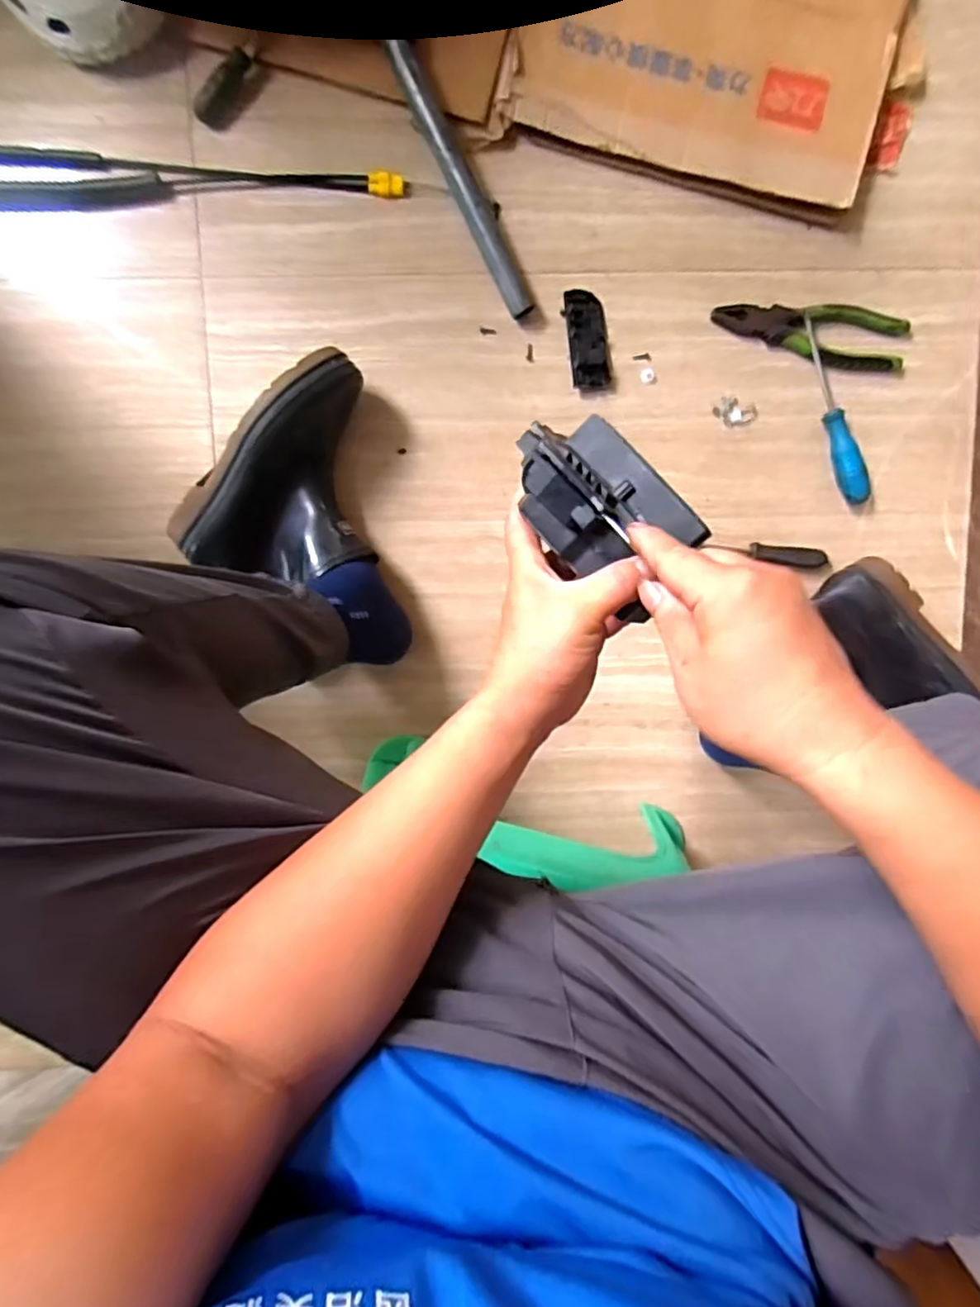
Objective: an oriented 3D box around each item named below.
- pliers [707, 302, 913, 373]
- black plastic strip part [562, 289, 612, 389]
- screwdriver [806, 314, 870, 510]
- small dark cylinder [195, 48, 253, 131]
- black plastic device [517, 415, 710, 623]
[{"bbox_3d":[0.333,-0.332,0.654,0.198,0.020,0.050,6,97,-1],"label":"pliers"},{"bbox_3d":[0.101,-0.325,0.648,0.043,0.021,0.099,-11,97,1],"label":"black plastic strip part"},{"bbox_3d":[0.359,-0.251,0.660,0.027,0.027,0.194,-21,97,2],"label":"screwdriver"},{"bbox_3d":[-0.261,-0.556,0.623,0.022,0.021,0.073,40,95,-5],"label":"small dark cylinder"},{"bbox_3d":[0.063,-0.085,0.363,0.076,0.041,0.116,-45,95,5],"label":"black plastic device"}]

